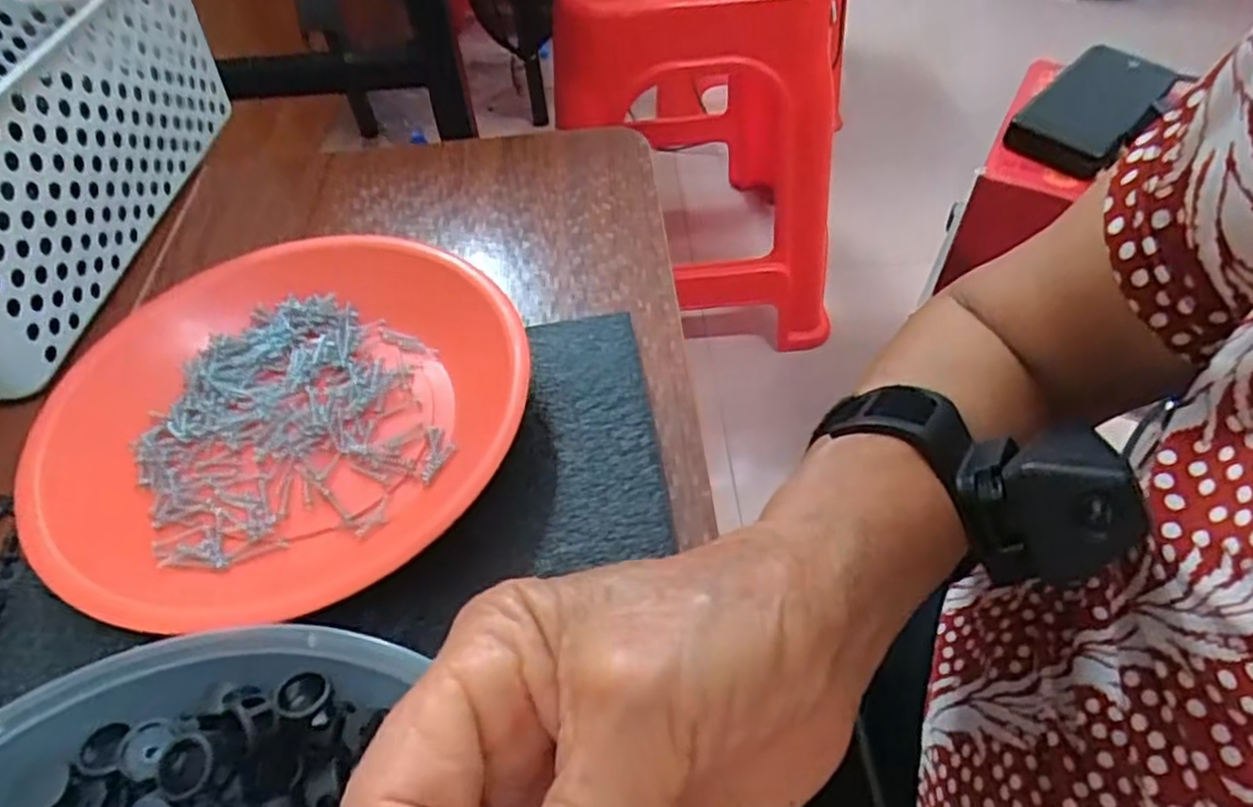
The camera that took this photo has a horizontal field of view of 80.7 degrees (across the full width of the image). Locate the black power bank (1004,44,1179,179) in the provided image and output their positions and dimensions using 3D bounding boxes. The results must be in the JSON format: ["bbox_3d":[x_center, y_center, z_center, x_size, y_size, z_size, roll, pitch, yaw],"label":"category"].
[{"bbox_3d":[0.355,-0.227,0.566,0.075,0.022,0.161,33,60,25],"label":"black power bank"}]

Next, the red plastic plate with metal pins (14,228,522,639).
[{"bbox_3d":[-0.135,0.004,0.303,0.170,0.028,0.189,26,57,21],"label":"red plastic plate with metal pins"}]

